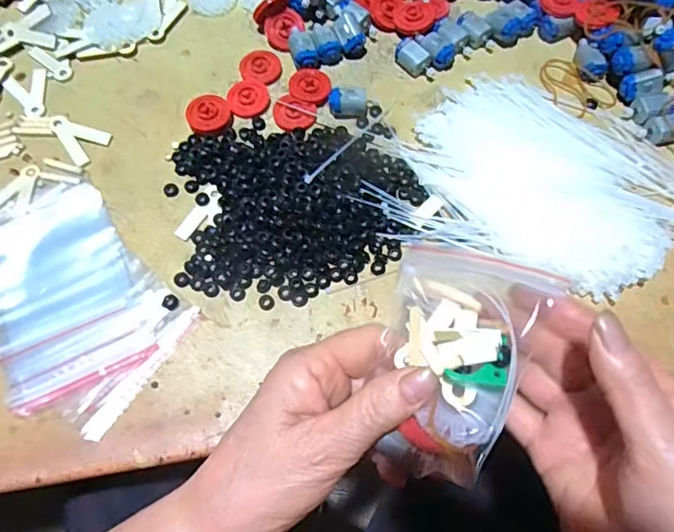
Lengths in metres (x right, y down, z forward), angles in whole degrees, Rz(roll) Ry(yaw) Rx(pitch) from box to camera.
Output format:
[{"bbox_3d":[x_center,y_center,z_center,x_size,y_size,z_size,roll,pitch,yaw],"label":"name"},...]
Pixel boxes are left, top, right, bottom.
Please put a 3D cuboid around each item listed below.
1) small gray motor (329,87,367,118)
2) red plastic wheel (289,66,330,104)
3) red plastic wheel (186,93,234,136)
[{"bbox_3d":[0.009,-0.123,0.369,0.028,0.014,0.017,-3,70,-1],"label":"small gray motor"},{"bbox_3d":[-0.020,-0.140,0.380,0.030,0.007,0.032,0,70,0],"label":"red plastic wheel"},{"bbox_3d":[-0.095,-0.113,0.366,0.032,0.008,0.031,0,70,0],"label":"red plastic wheel"}]

